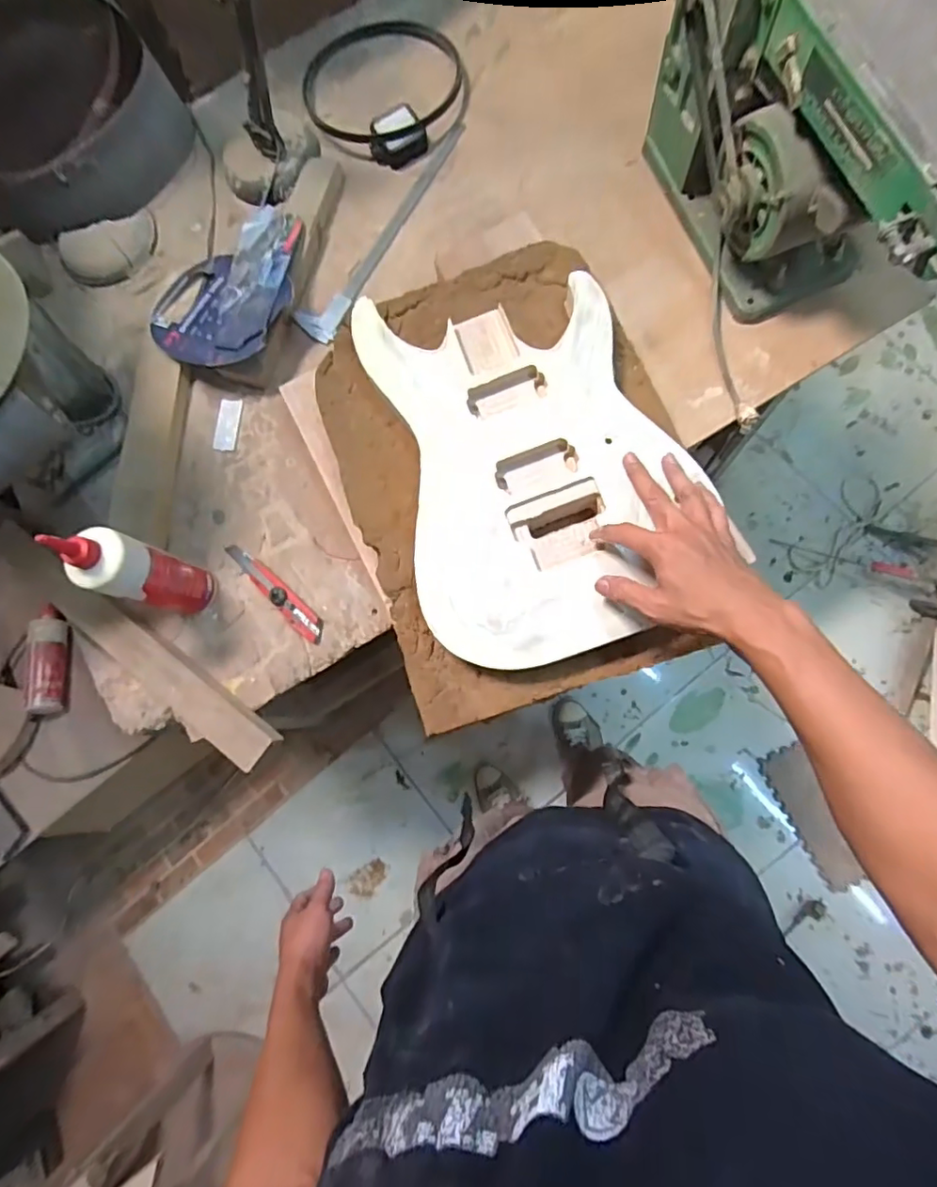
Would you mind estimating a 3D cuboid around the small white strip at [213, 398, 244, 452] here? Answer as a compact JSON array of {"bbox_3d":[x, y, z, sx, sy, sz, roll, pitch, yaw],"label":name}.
[{"bbox_3d":[-0.336,-0.235,0.802,0.033,0.004,0.073,5,82,7],"label":"small white strip"}]

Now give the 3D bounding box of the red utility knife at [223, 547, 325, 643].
[{"bbox_3d":[-0.252,-0.006,0.745,0.180,0.021,0.031,43,88,11],"label":"red utility knife"}]

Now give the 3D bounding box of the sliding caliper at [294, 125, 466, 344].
[{"bbox_3d":[-0.127,-0.527,0.832,0.058,0.007,0.374,31,86,0],"label":"sliding caliper"}]

